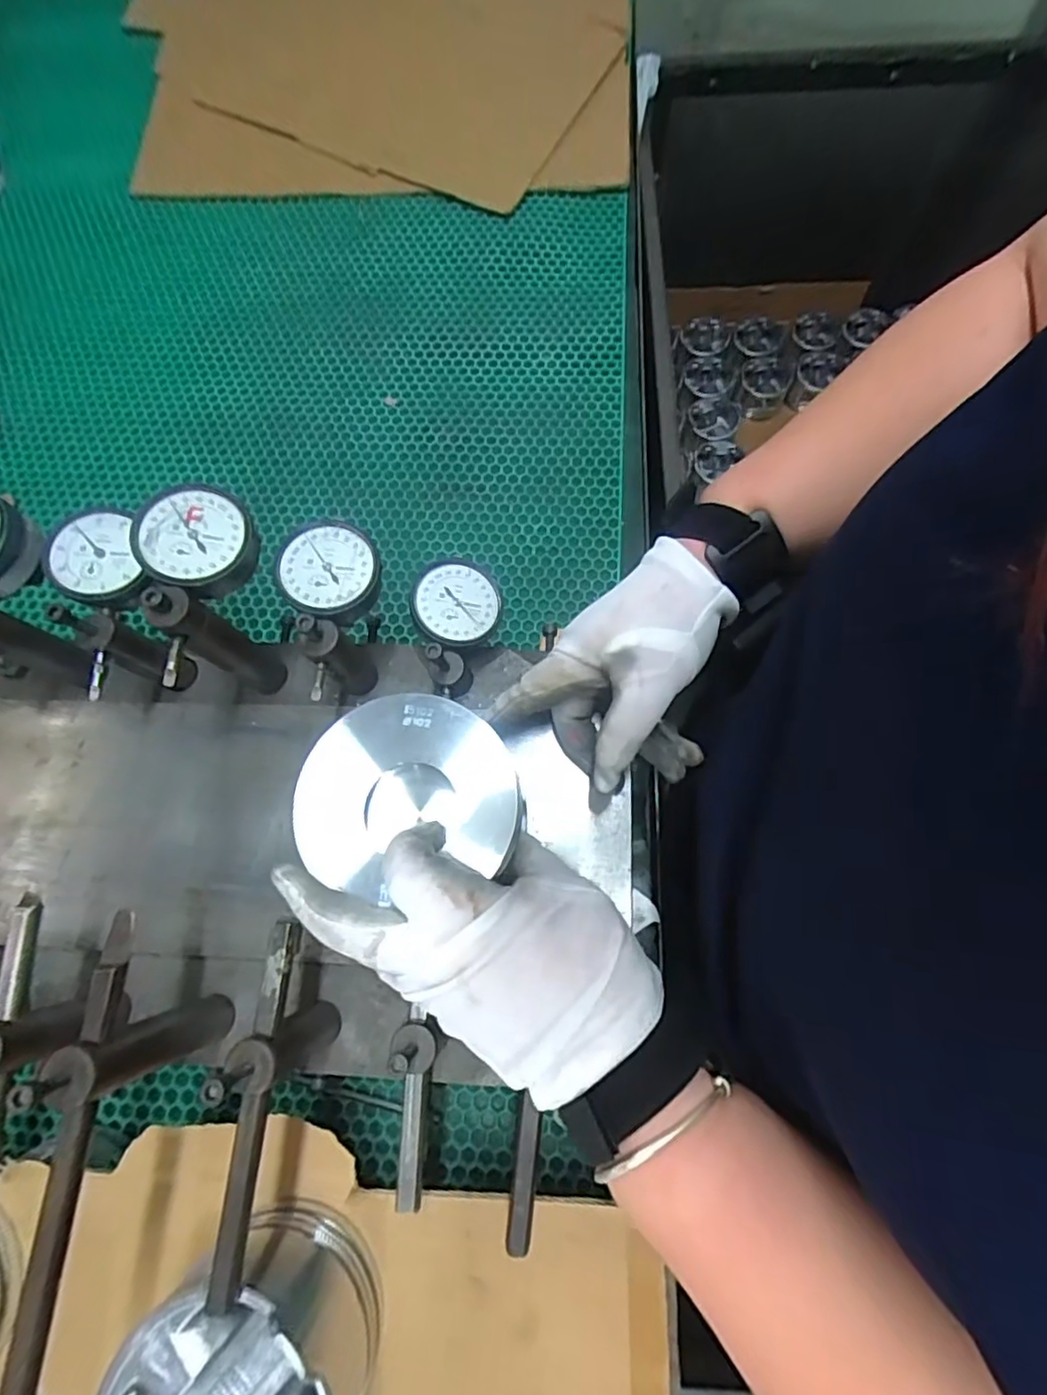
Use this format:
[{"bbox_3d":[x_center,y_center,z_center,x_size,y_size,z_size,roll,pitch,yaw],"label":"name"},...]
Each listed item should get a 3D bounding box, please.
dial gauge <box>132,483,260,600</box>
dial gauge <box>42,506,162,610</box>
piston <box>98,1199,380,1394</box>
[{"bbox_3d":[-0.164,-0.079,0.312,0.054,0.026,0.050,-1,72,2],"label":"dial gauge"},{"bbox_3d":[-0.236,-0.076,0.342,0.048,0.020,0.053,-22,73,-4],"label":"dial gauge"},{"bbox_3d":[-0.123,0.309,0.276,0.099,0.075,0.105,31,76,12],"label":"piston"}]

